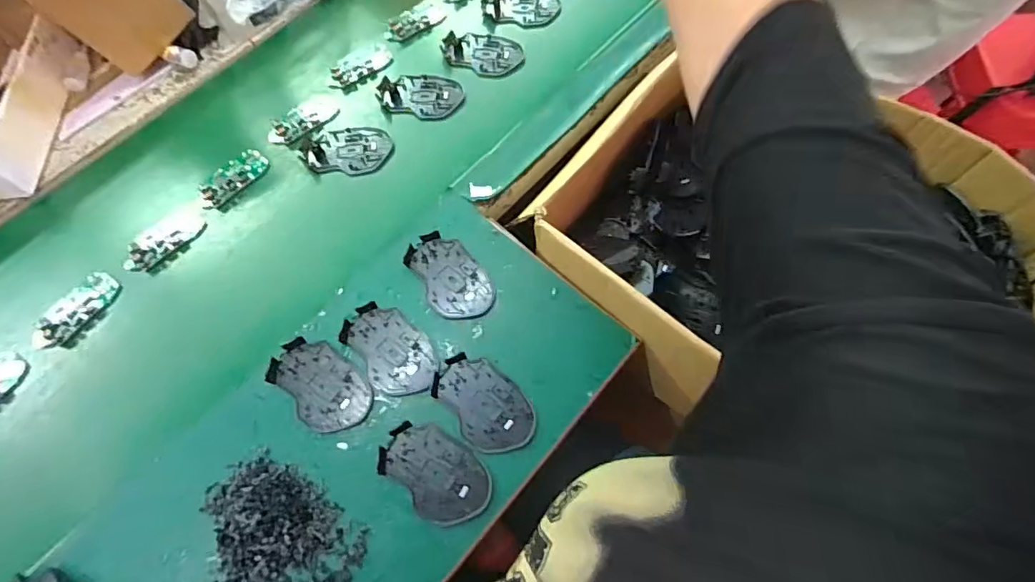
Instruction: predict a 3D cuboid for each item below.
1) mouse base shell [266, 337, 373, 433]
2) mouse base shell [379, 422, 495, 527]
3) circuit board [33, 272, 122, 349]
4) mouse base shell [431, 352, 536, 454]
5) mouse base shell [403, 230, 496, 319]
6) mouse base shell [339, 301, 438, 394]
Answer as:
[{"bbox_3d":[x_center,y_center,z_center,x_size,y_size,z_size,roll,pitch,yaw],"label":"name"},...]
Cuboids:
[{"bbox_3d":[-0.212,0.100,0.537,0.115,0.009,0.071,40,73,17],"label":"mouse base shell"},{"bbox_3d":[-0.083,0.182,0.500,0.114,0.009,0.073,32,71,14],"label":"mouse base shell"},{"bbox_3d":[-0.519,0.024,0.589,0.050,0.016,0.103,30,70,14],"label":"circuit board"},{"bbox_3d":[-0.035,0.117,0.526,0.071,0.006,0.115,-40,71,-15],"label":"mouse base shell"},{"bbox_3d":[-0.078,-0.018,0.583,0.072,0.012,0.116,-37,70,-14],"label":"mouse base shell"},{"bbox_3d":[-0.141,0.064,0.552,0.070,0.008,0.117,-38,71,-14],"label":"mouse base shell"}]

